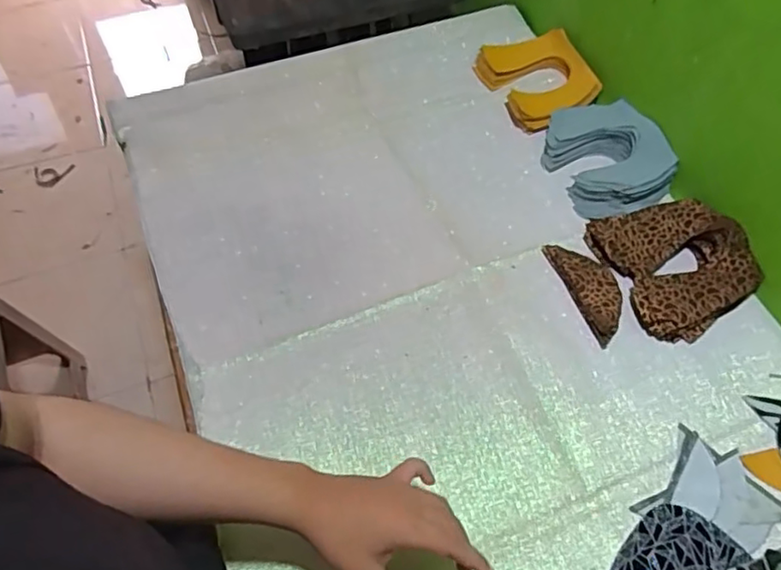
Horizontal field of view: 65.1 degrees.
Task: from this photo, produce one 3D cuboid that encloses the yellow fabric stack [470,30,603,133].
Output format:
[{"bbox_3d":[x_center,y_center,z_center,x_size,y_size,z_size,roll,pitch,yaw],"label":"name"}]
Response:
[{"bbox_3d":[0.201,-0.286,0.842,0.124,0.044,0.160,-19,59,-11],"label":"yellow fabric stack"}]

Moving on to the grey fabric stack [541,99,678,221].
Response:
[{"bbox_3d":[0.263,-0.159,0.750,0.124,0.048,0.163,-17,59,-9],"label":"grey fabric stack"}]

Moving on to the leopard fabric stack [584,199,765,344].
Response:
[{"bbox_3d":[0.313,-0.027,0.668,0.139,0.041,0.162,-16,59,-9],"label":"leopard fabric stack"}]

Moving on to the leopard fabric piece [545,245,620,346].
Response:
[{"bbox_3d":[0.217,0.000,0.664,0.048,0.017,0.124,-18,59,-10],"label":"leopard fabric piece"}]

